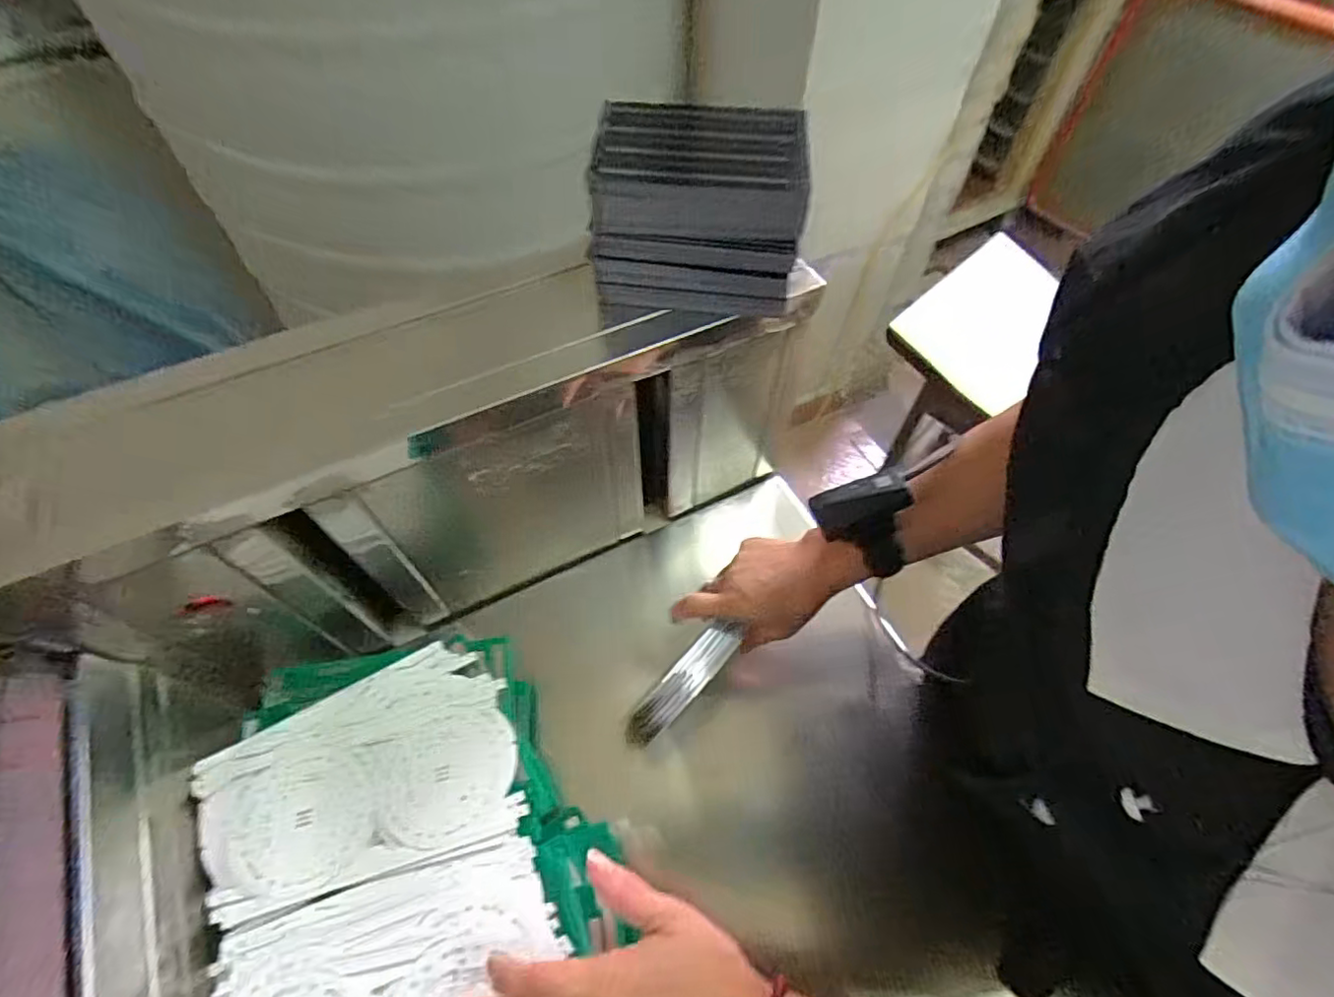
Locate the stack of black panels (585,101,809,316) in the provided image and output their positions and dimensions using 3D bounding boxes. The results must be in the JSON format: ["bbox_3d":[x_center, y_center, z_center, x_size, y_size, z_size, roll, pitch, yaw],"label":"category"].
[{"bbox_3d":[0.023,-0.217,0.462,0.148,0.099,0.106,5,58,3],"label":"stack of black panels"}]

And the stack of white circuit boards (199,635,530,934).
[{"bbox_3d":[-0.236,0.208,0.470,0.229,0.018,0.154,-16,59,-10],"label":"stack of white circuit boards"}]

